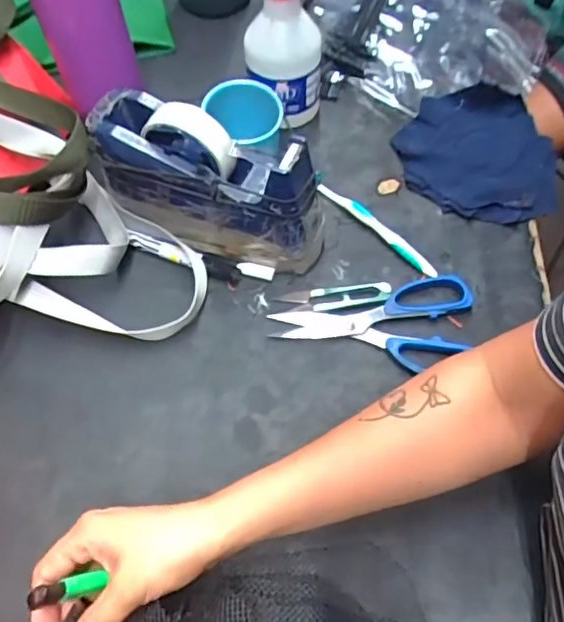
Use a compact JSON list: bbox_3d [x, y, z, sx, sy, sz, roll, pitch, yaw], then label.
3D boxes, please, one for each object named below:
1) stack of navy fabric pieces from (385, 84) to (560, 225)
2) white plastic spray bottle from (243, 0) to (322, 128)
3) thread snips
[{"bbox_3d":[0.203,-0.163,0.582,0.157,0.016,0.168,-14,60,-7],"label":"stack of navy fabric pieces"},{"bbox_3d":[0.000,-0.275,0.551,0.076,0.184,0.083,12,60,8],"label":"white plastic spray bottle"},{"bbox_3d":[0.046,-0.011,0.503,0.099,0.008,0.026,-2,59,0],"label":"thread snips"}]

